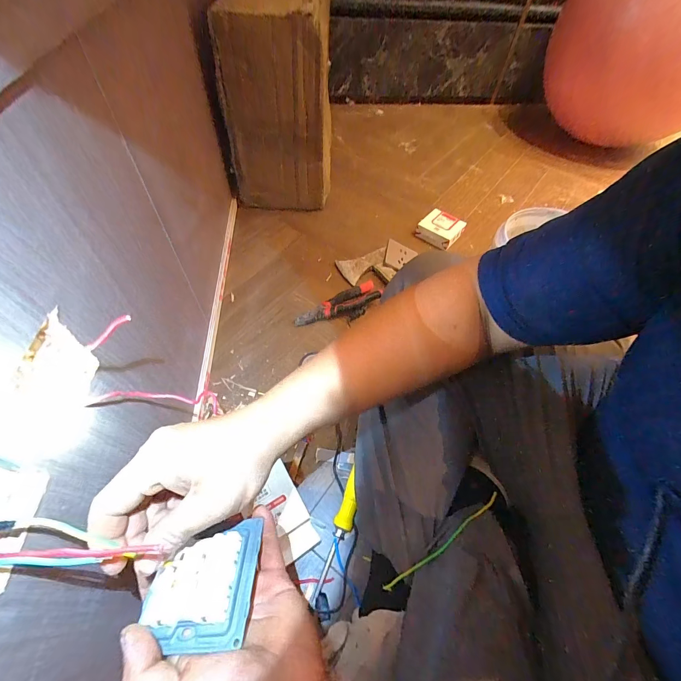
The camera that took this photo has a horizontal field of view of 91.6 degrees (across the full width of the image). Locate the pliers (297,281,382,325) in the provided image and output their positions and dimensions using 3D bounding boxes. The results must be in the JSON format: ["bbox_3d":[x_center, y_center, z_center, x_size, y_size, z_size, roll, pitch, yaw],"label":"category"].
[{"bbox_3d":[-0.007,-0.074,0.675,0.181,0.019,0.057,-23,53,-11],"label":"pliers"}]

